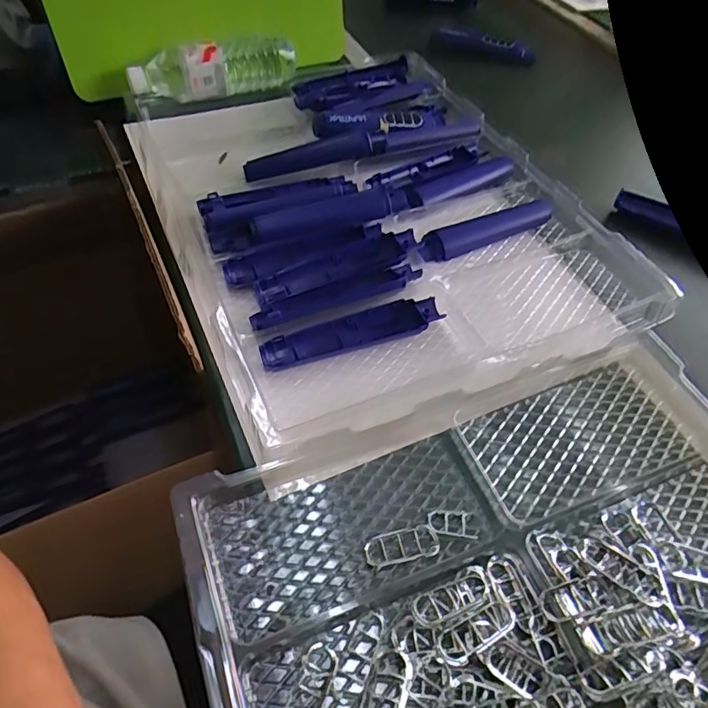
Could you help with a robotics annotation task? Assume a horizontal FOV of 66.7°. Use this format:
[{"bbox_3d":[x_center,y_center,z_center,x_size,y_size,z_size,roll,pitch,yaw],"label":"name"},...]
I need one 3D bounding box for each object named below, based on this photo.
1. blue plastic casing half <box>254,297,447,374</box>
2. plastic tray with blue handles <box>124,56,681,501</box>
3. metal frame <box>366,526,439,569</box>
[{"bbox_3d":[-0.002,-0.019,0.476,0.161,0.013,0.036,-15,55,-15],"label":"blue plastic casing half"},{"bbox_3d":[0.016,-0.161,0.613,0.440,0.077,0.558,-19,56,-17],"label":"plastic tray with blue handles"},{"bbox_3d":[0.034,0.134,0.375,0.052,0.005,0.022,-9,54,-11],"label":"metal frame"}]

